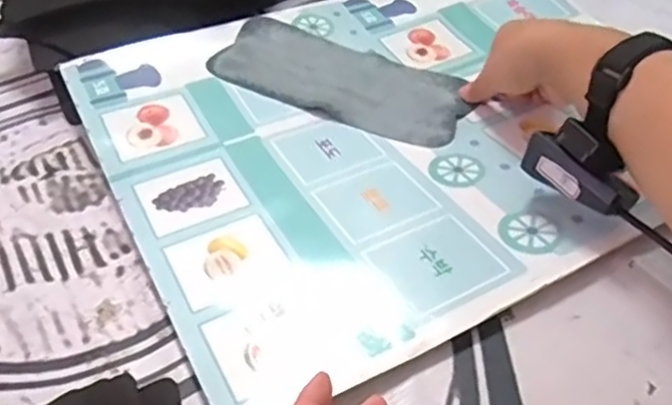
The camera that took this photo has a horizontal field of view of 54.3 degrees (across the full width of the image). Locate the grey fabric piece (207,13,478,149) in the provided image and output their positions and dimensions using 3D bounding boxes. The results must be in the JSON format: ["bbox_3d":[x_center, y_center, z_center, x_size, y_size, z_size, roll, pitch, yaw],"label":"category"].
[{"bbox_3d":[0.005,-0.110,0.576,0.224,0.009,0.104,21,49,19],"label":"grey fabric piece"}]

